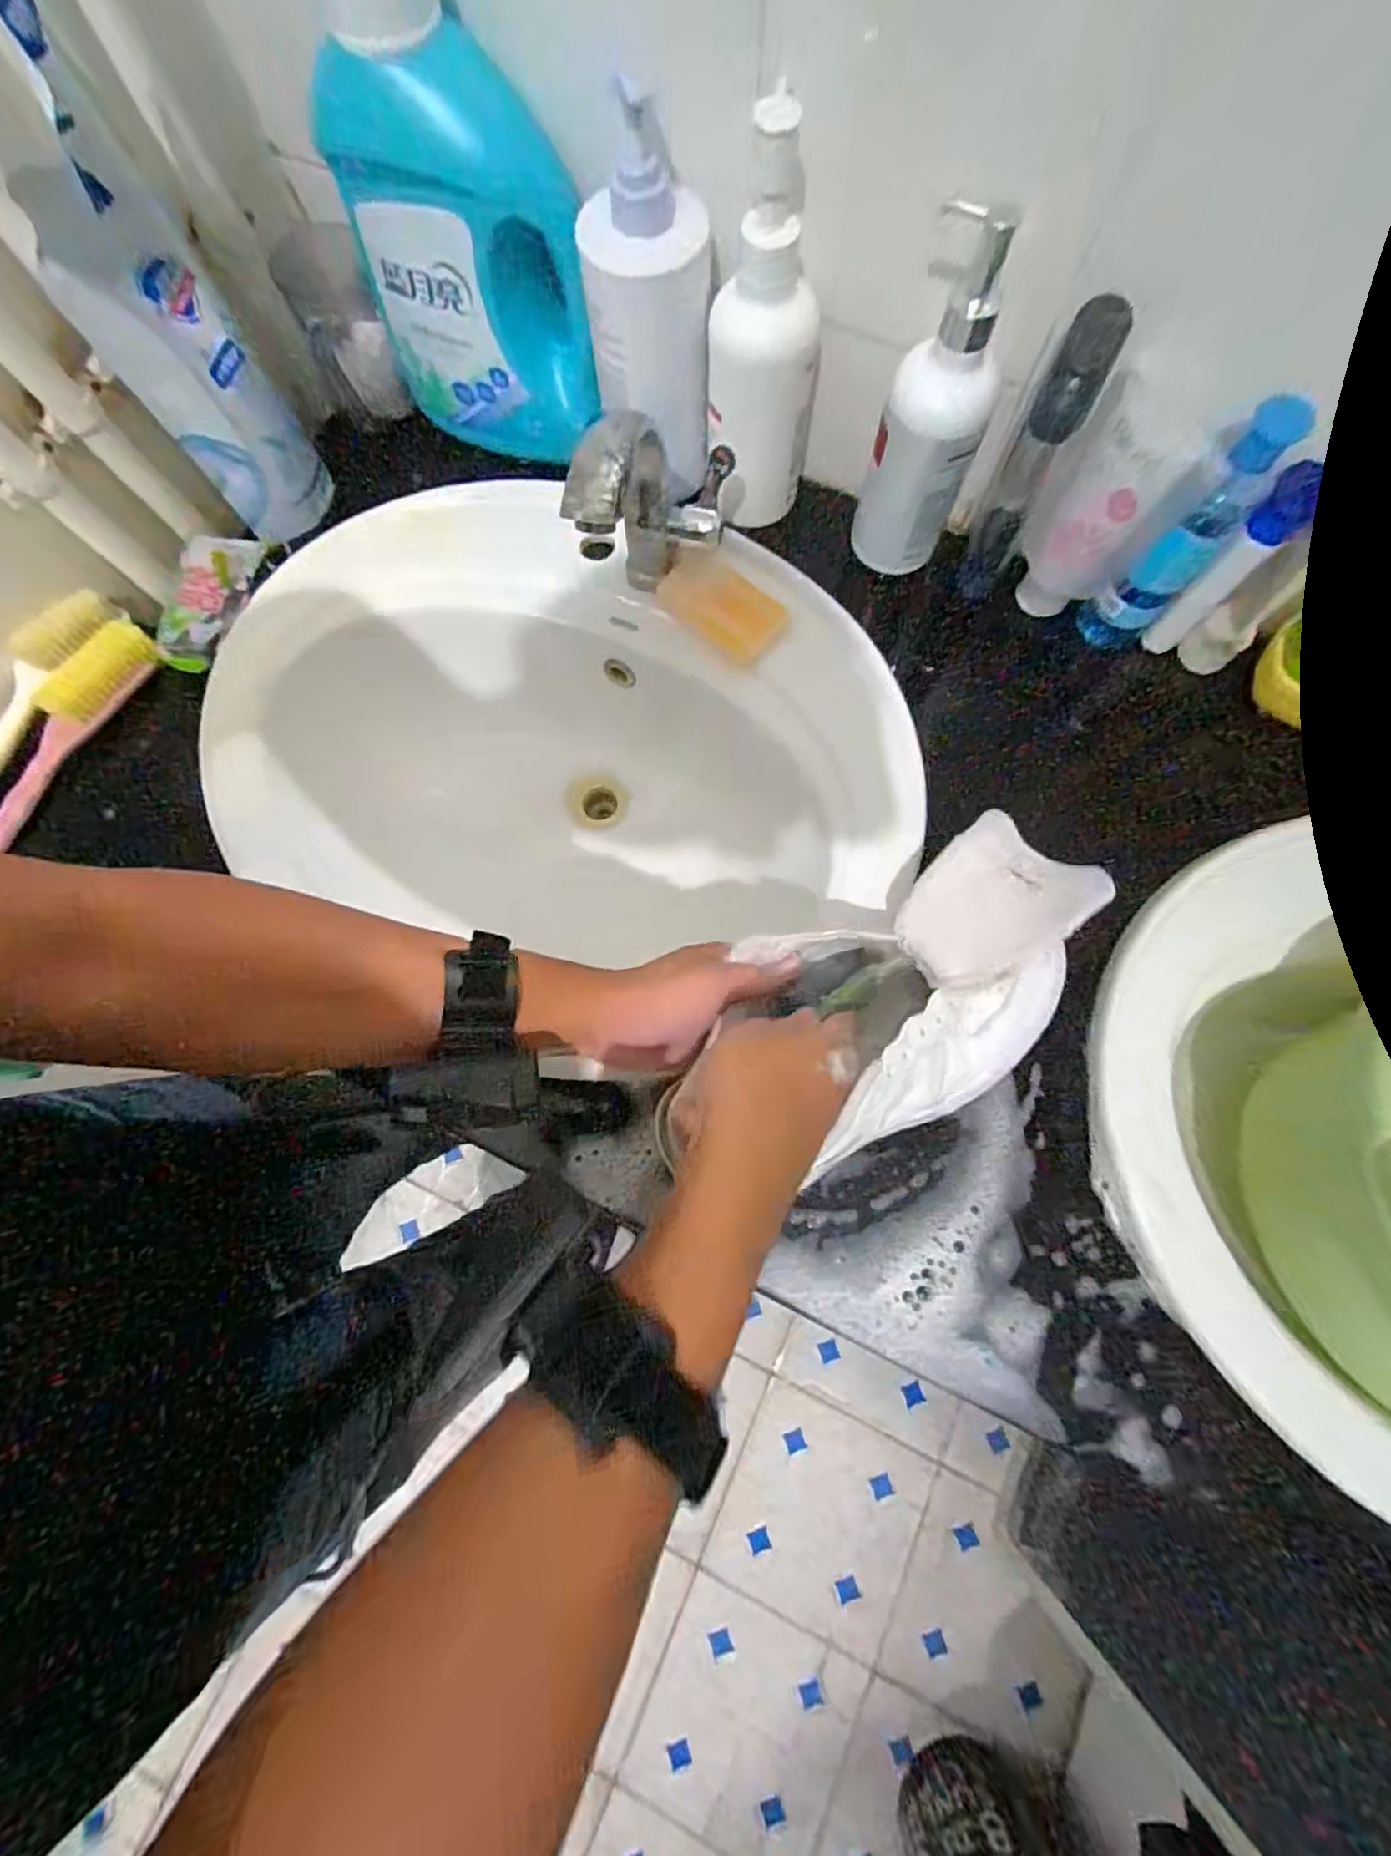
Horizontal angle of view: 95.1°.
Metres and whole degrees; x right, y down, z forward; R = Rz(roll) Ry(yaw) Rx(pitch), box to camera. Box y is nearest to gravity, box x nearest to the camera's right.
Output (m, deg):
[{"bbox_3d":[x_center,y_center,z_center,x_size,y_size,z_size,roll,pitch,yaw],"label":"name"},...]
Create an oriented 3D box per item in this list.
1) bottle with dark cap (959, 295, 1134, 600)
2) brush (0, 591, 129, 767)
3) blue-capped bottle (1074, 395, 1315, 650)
[{"bbox_3d":[0.223,-0.305,0.433,0.032,0.186,0.044,26,79,7],"label":"bottle with dark cap"},{"bbox_3d":[-0.509,-0.163,0.472,0.031,0.033,0.208,32,79,8],"label":"brush"},{"bbox_3d":[0.311,-0.245,0.413,0.038,0.164,0.033,-29,78,-5],"label":"blue-capped bottle"}]

